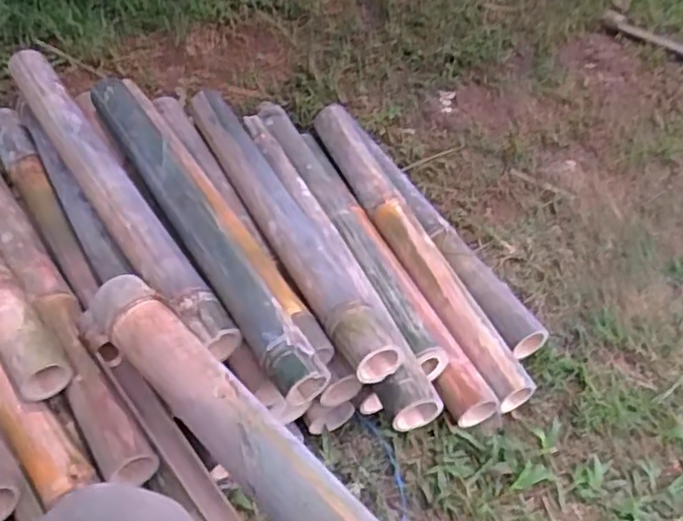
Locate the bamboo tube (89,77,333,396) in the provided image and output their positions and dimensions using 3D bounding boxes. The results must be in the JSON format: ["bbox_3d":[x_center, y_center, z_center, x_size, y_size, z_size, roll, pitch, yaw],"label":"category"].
[{"bbox_3d":[-0.187,-0.064,0.846,0.083,0.084,0.597,-21,46,-24],"label":"bamboo tube"}]

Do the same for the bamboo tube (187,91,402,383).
[{"bbox_3d":[-0.091,-0.077,0.903,0.068,0.062,0.594,-17,48,-21],"label":"bamboo tube"}]

